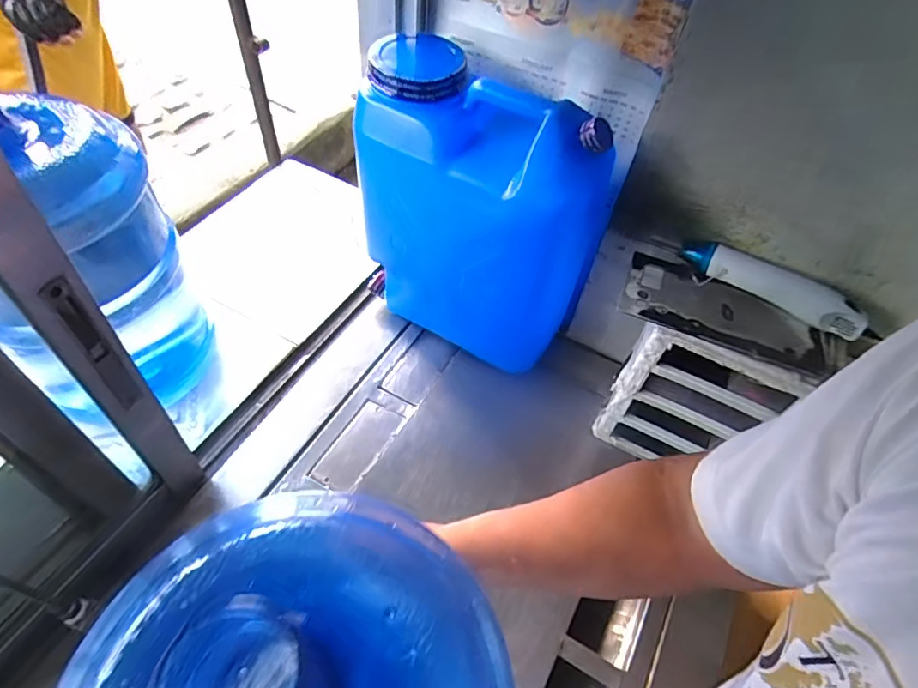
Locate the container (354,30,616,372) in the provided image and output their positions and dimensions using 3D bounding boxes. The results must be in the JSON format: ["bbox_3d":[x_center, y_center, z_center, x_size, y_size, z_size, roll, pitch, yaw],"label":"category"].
[{"bbox_3d":[0.018,-0.173,0.778,0.341,0.385,0.168,27,55,15],"label":"container"}]

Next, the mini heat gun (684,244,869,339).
[{"bbox_3d":[0.386,-0.078,0.668,0.223,0.034,0.043,33,56,19],"label":"mini heat gun"}]

